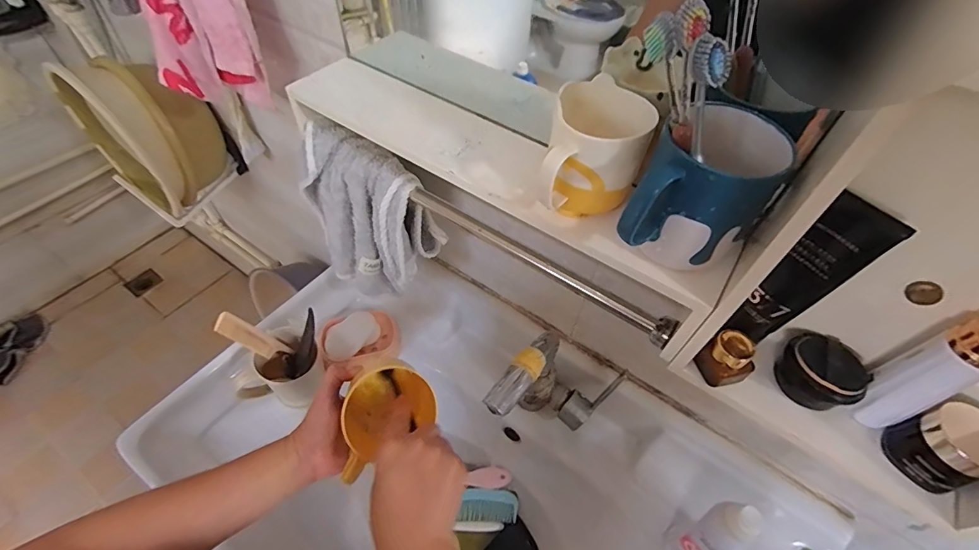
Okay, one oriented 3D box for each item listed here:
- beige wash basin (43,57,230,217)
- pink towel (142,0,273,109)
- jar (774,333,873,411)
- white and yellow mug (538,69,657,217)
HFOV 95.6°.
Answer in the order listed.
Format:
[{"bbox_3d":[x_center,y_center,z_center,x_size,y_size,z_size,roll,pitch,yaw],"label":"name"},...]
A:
[{"bbox_3d":[-0.700,-0.294,0.922,0.260,0.295,0.182,33,58,21],"label":"beige wash basin"},{"bbox_3d":[-0.370,-0.311,0.568,0.129,0.195,0.128,-26,58,-21],"label":"pink towel"},{"bbox_3d":[0.289,0.081,0.381,0.060,0.040,0.059,1,52,-2],"label":"jar"},{"bbox_3d":[0.089,-0.099,0.371,0.084,0.081,0.100,12,53,6],"label":"white and yellow mug"}]

